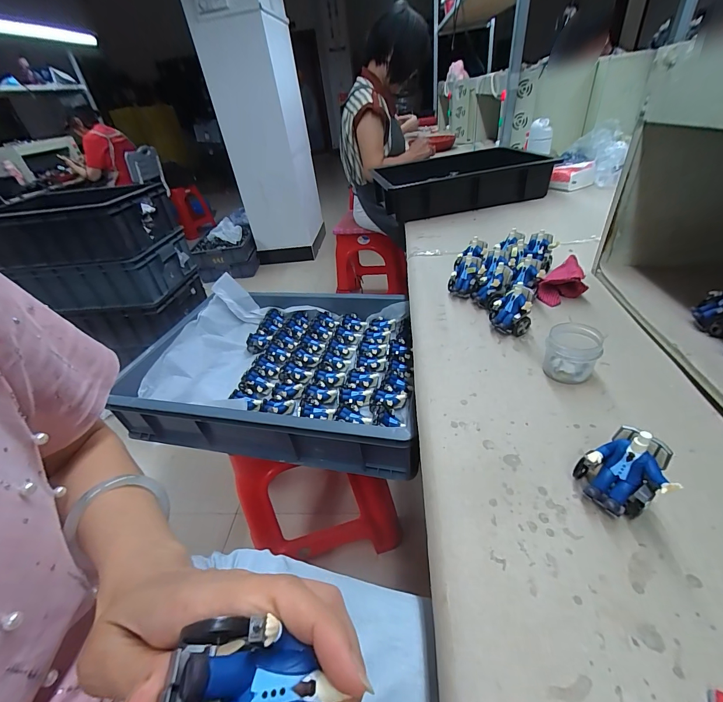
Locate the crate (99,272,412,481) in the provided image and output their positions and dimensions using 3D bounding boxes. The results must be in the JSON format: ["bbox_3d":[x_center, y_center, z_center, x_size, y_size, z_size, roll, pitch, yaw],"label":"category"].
[{"bbox_3d":[-0.162,0.025,0.739,0.571,0.115,0.410,4,38,15],"label":"crate"}]

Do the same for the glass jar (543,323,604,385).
[{"bbox_3d":[0.229,0.003,0.377,0.048,0.049,0.048,-5,36,4],"label":"glass jar"}]

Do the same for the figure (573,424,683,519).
[{"bbox_3d":[0.197,0.093,0.260,0.045,0.060,0.054,-24,39,-21],"label":"figure"}]

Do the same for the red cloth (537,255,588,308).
[{"bbox_3d":[0.293,-0.104,0.515,0.062,0.045,0.083,1,37,12],"label":"red cloth"}]

